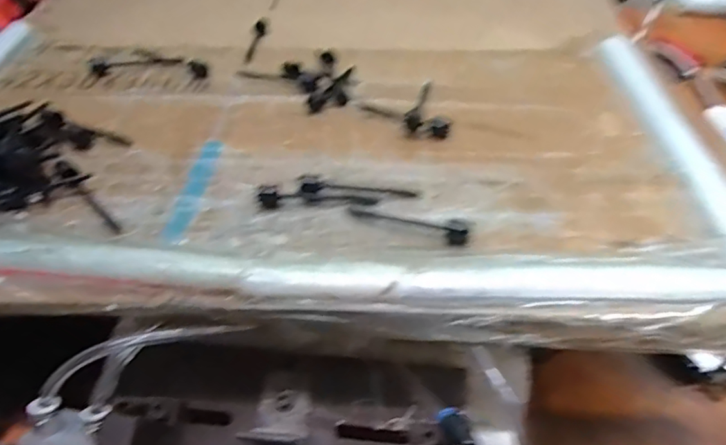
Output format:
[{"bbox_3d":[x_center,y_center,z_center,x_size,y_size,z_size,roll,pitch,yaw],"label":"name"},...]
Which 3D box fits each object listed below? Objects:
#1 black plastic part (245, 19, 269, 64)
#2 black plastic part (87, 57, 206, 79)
[{"bbox_3d":[-0.113,-0.198,0.550,0.010,0.013,0.094,0,44,1],"label":"black plastic part"},{"bbox_3d":[-0.207,-0.155,0.497,0.115,0.016,0.030,2,44,3],"label":"black plastic part"}]

